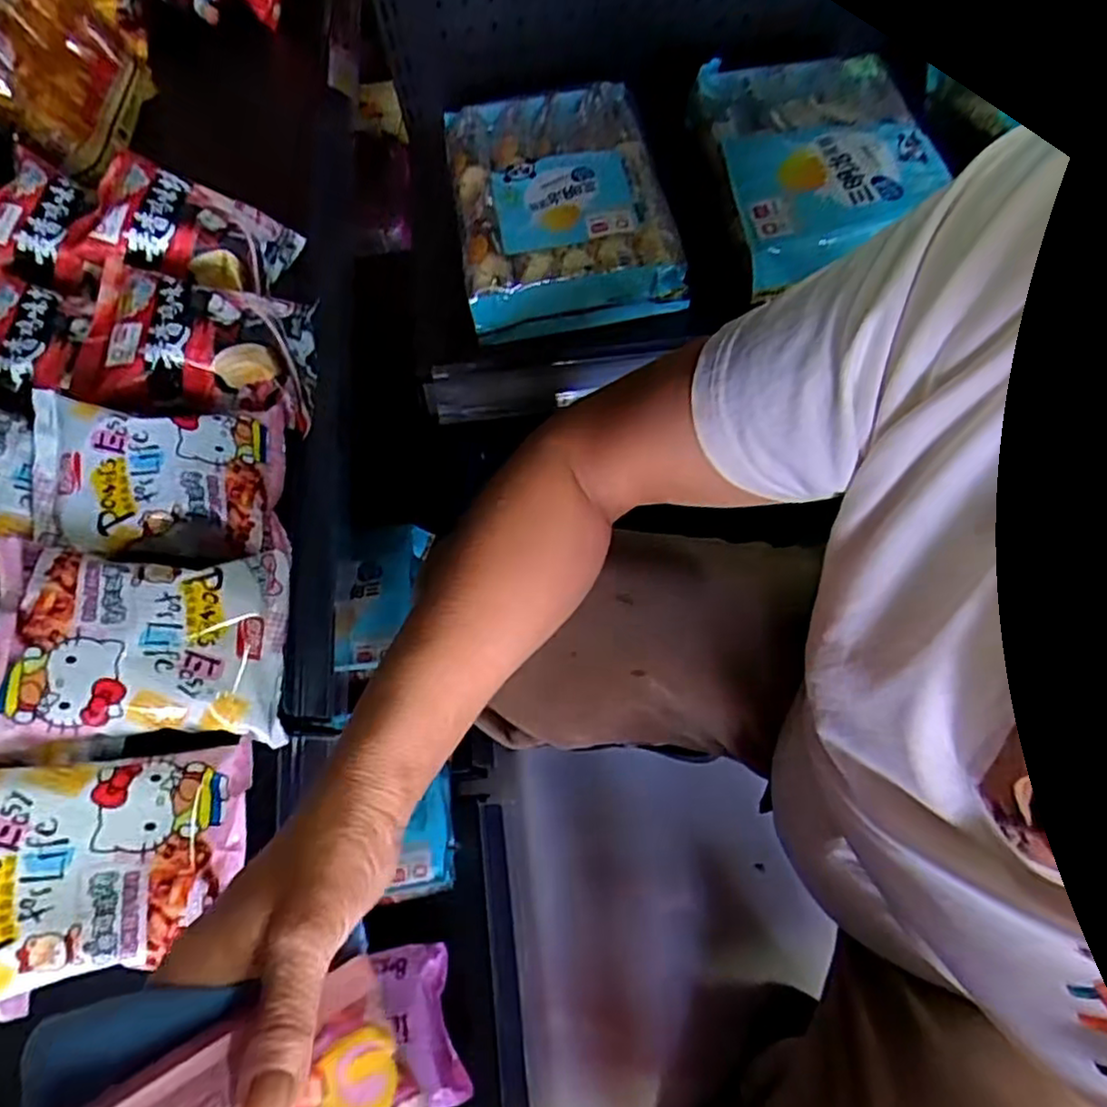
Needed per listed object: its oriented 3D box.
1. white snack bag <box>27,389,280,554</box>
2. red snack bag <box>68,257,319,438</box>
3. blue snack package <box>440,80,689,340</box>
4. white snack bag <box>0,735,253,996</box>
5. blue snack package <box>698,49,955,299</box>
[{"bbox_3d":[-0.286,-0.057,0.506,0.152,0.067,0.119,-4,81,-3],"label":"white snack bag"},{"bbox_3d":[-0.280,-0.170,0.556,0.167,0.058,0.128,4,76,-14],"label":"red snack bag"},{"bbox_3d":[0.003,-0.333,0.646,0.185,0.058,0.276,-9,64,-1],"label":"blue snack package"},{"bbox_3d":[-0.270,0.178,0.391,0.175,0.045,0.133,2,61,-21],"label":"white snack bag"},{"bbox_3d":[0.238,-0.365,0.630,0.171,0.034,0.279,-6,64,1],"label":"blue snack package"}]

